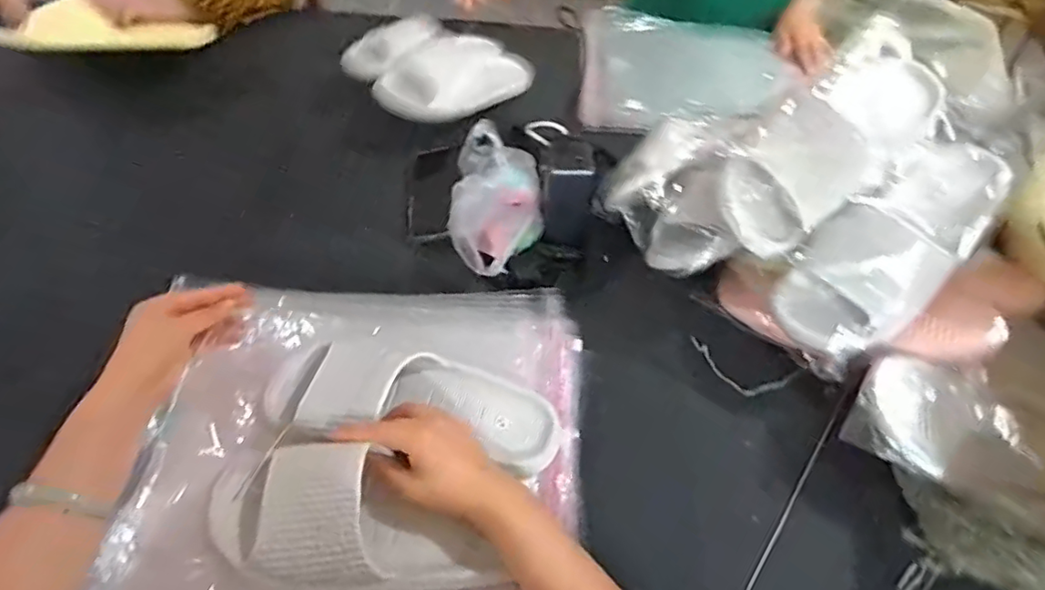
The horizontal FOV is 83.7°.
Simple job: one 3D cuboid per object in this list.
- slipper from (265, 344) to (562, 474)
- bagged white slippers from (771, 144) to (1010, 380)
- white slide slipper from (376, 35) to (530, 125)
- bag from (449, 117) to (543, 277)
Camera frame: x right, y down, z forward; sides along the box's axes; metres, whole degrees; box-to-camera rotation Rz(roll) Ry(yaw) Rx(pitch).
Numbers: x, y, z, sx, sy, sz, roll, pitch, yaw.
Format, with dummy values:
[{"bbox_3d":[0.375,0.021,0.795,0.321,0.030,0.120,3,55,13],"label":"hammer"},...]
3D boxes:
[{"bbox_3d":[-0.099,0.093,0.548,0.277,0.061,0.099,12,54,-1],"label":"slipper"},{"bbox_3d":[0.351,-0.051,0.548,0.255,0.090,0.109,-43,65,-11],"label":"bagged white slippers"},{"bbox_3d":[-0.079,-0.316,0.829,0.086,0.078,0.279,39,45,23],"label":"white slide slipper"},{"bbox_3d":[-0.030,-0.110,0.683,0.105,0.065,0.193,0,54,-3],"label":"bag"}]

